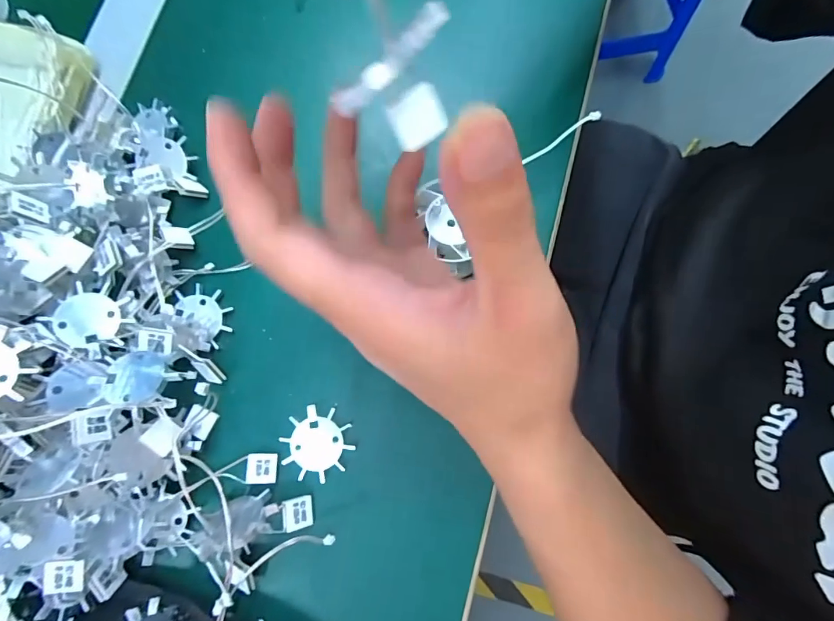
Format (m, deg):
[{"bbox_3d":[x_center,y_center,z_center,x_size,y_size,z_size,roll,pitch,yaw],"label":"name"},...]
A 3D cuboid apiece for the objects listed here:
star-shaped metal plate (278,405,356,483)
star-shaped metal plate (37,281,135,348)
[{"bbox_3d":[-0.057,0.075,0.243,0.037,0.004,0.037,43,83,7],"label":"star-shaped metal plate"},{"bbox_3d":[-0.167,0.003,0.223,0.034,0.004,0.033,31,67,-7],"label":"star-shaped metal plate"}]

